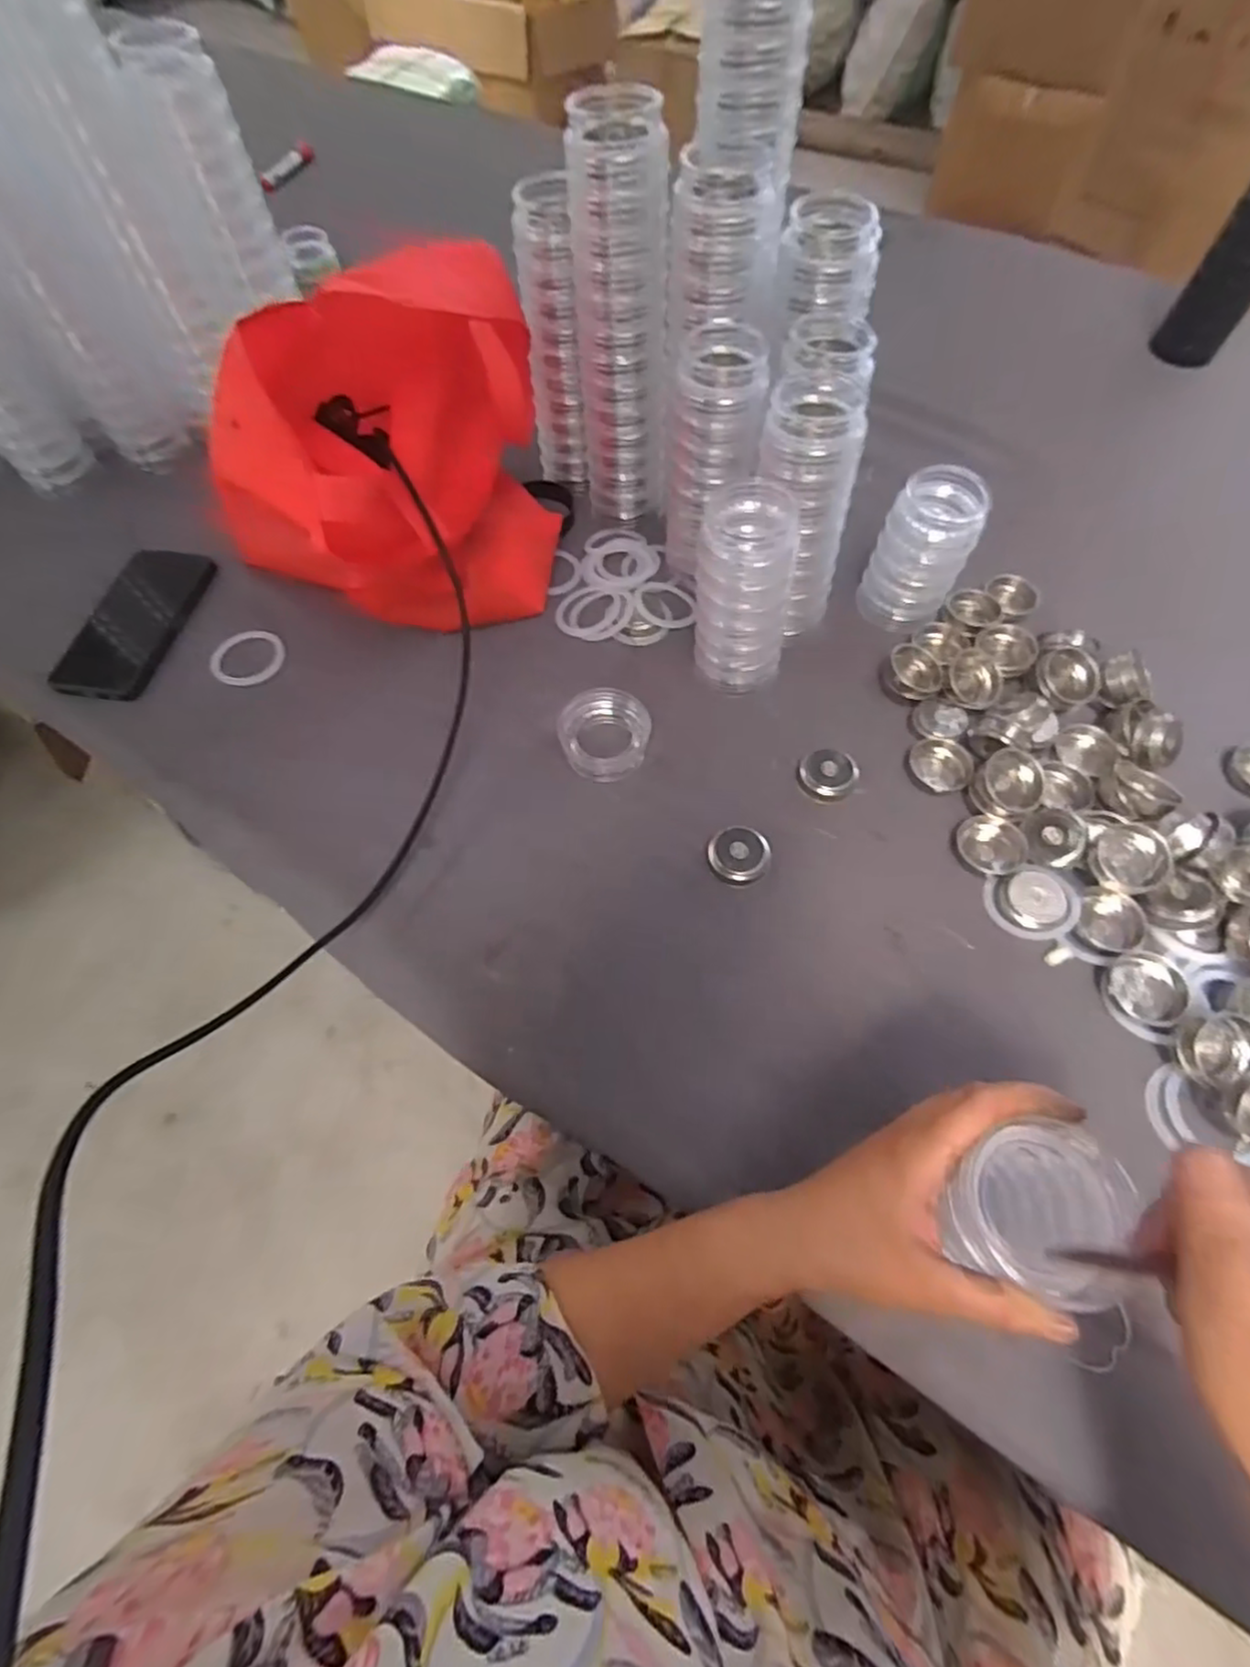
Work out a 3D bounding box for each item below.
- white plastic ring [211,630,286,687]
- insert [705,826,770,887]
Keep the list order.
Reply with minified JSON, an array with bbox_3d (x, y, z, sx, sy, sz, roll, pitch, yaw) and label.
[{"bbox_3d":[-0.328,-0.153,0.578,0.056,0.009,0.061,0,63,0],"label":"white plastic ring"},{"bbox_3d":[0.081,0.016,0.473,0.042,0.018,0.040,-16,64,-7],"label":"insert"}]

